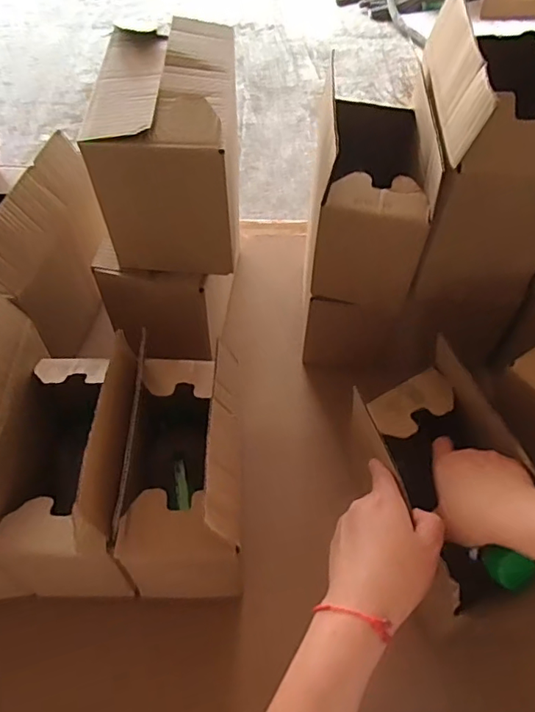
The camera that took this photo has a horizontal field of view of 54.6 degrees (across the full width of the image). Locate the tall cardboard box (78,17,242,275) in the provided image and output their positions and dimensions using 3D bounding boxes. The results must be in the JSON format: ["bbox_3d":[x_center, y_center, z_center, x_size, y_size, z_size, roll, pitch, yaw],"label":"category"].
[{"bbox_3d":[-0.101,-0.227,0.566,0.135,0.161,0.215,1,54,-1],"label":"tall cardboard box"}]

